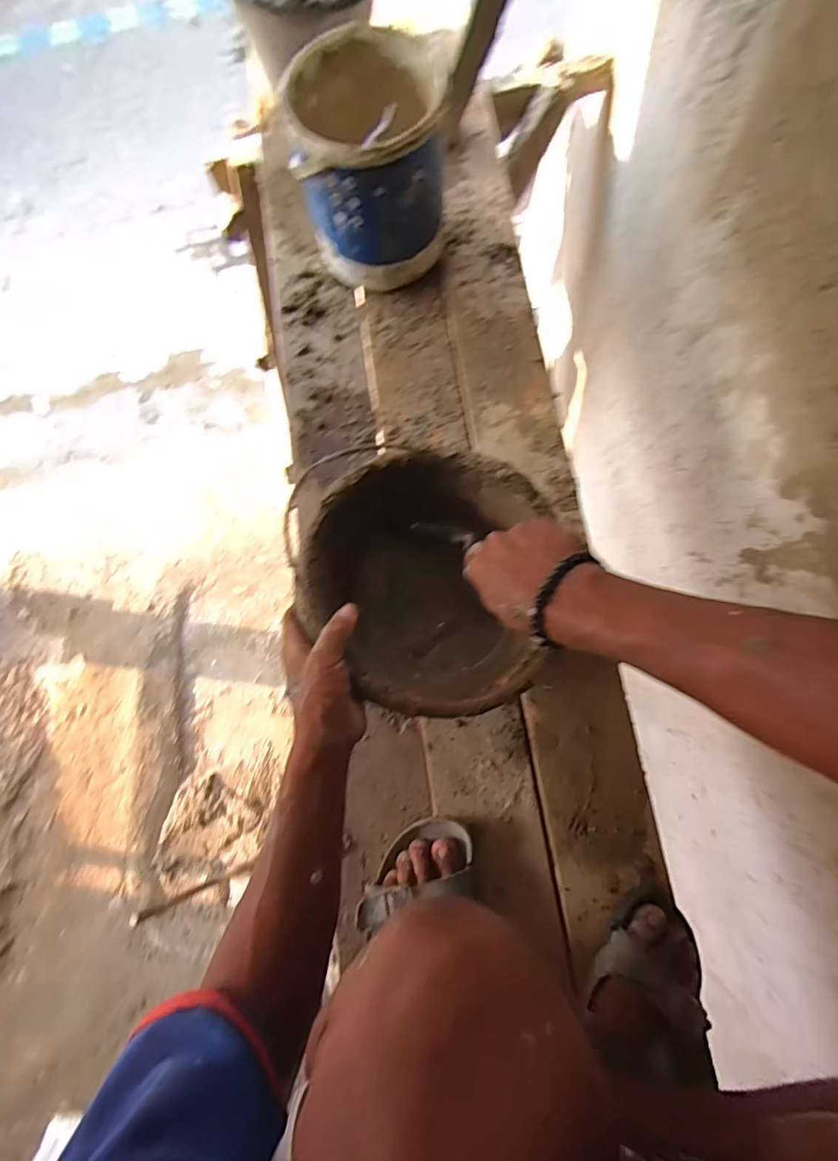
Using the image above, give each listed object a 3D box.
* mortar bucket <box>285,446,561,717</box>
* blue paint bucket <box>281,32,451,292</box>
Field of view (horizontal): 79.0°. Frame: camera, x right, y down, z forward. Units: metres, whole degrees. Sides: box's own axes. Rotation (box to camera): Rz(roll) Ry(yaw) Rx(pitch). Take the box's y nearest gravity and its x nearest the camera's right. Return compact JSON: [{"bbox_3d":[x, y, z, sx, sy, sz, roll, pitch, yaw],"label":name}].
[{"bbox_3d":[0.016,0.005,0.509,0.211,0.128,0.245,-4,78,-1],"label":"mortar bucket"},{"bbox_3d":[-0.058,-0.508,0.636,0.169,0.189,0.180,0,78,0],"label":"blue paint bucket"}]

